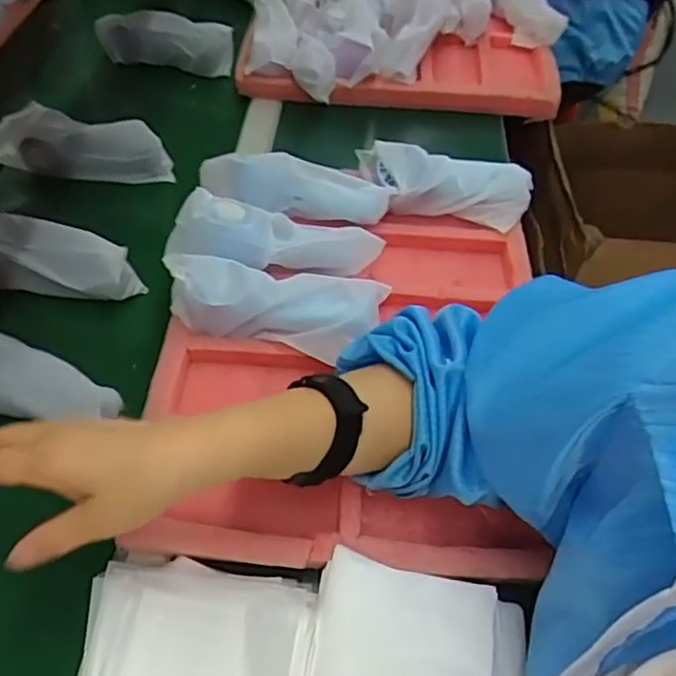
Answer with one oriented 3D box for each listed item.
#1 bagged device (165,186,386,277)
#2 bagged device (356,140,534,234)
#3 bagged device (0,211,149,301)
[{"bbox_3d":[-0.057,-0.097,0.568,0.183,0.045,0.068,7,51,-14],"label":"bagged device"},{"bbox_3d":[0.112,-0.166,0.642,0.182,0.055,0.071,11,52,6],"label":"bagged device"},{"bbox_3d":[-0.293,-0.081,0.592,0.196,0.054,0.068,12,53,7],"label":"bagged device"}]

